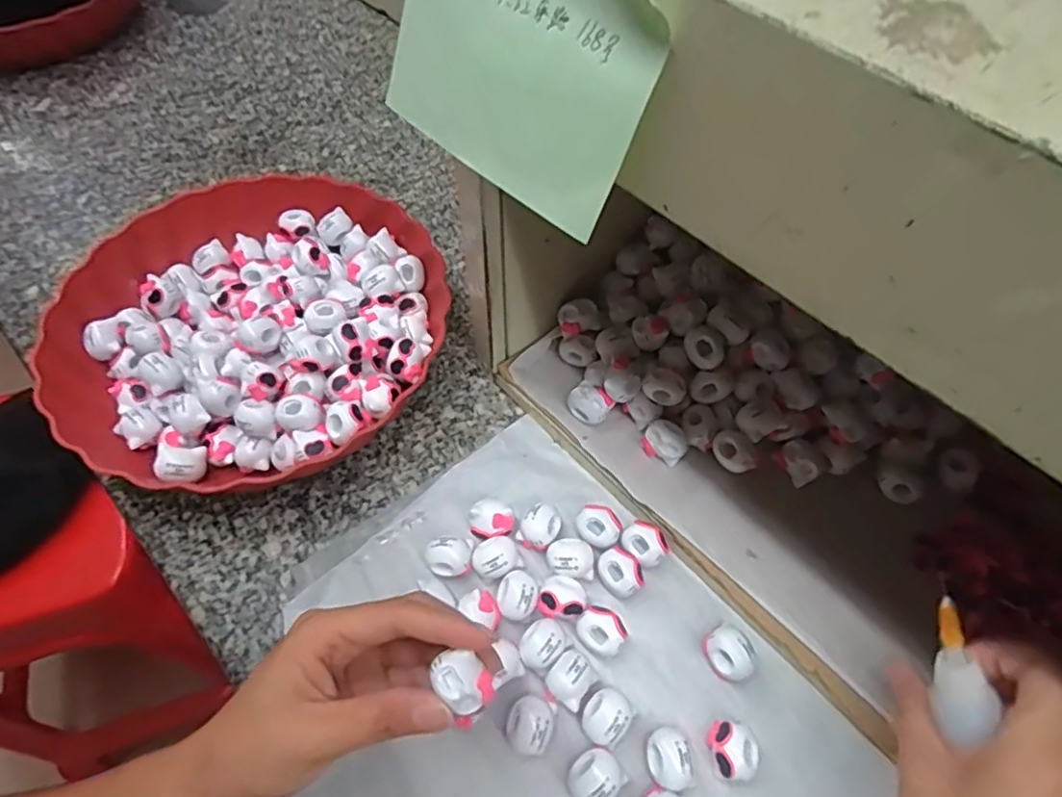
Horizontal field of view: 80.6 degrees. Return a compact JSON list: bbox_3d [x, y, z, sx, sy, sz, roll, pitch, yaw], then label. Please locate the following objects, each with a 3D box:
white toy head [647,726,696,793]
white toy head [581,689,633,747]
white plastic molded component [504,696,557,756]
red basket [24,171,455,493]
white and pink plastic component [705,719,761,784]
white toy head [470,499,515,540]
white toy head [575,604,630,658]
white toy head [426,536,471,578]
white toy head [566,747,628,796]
[{"bbox_3d":[0.065,0.170,0.296,0.019,0.017,0.025,-2,58,-2],"label":"white toy head"},{"bbox_3d":[0.037,0.155,0.305,0.025,0.018,0.022,-39,66,-21],"label":"white toy head"},{"bbox_3d":[-0.001,0.157,0.302,0.023,0.014,0.025,0,58,0],"label":"white plastic molded component"},{"bbox_3d":[-0.179,-0.050,0.410,0.234,0.053,0.221,0,58,0],"label":"red basket"},{"bbox_3d":[0.096,0.167,0.298,0.021,0.018,0.025,-14,59,-8],"label":"white and pink plastic component"},{"bbox_3d":[-0.022,0.069,0.359,0.024,0.016,0.021,-8,59,-5],"label":"white toy head"},{"bbox_3d":[0.036,0.120,0.325,0.025,0.016,0.021,27,62,16],"label":"white toy head"},{"bbox_3d":[-0.045,0.089,0.346,0.023,0.022,0.018,-9,59,-5],"label":"white toy head"},{"bbox_3d":[0.030,0.177,0.291,0.025,0.017,0.022,-35,65,-20],"label":"white toy head"}]

